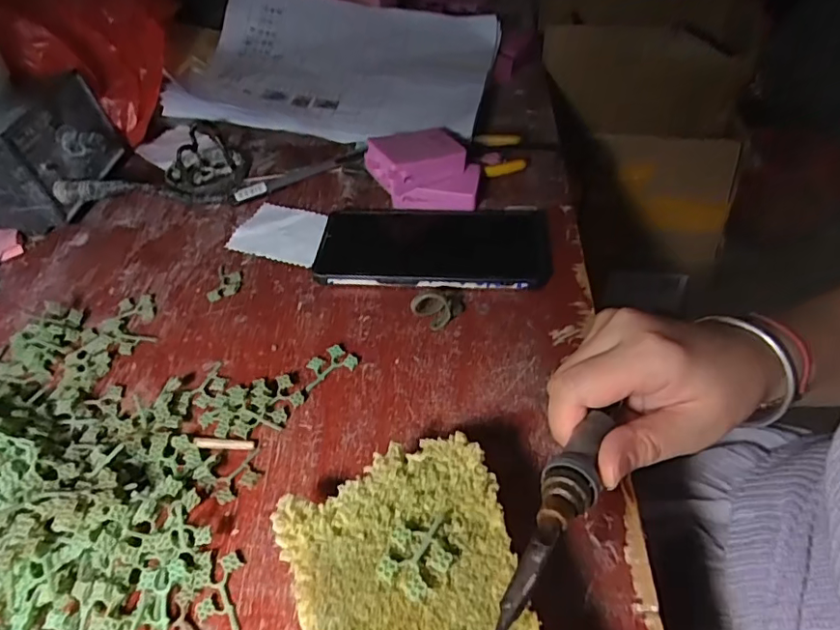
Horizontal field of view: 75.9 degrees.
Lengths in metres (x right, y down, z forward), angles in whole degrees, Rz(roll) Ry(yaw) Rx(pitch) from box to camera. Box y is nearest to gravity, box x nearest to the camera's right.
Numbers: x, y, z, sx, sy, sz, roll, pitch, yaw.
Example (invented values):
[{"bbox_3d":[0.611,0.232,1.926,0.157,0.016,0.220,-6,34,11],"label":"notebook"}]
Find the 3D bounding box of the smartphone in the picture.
[{"bbox_3d":[0.010,-0.055,0.409,0.171,0.011,0.092,2,47,6],"label":"smartphone"}]

